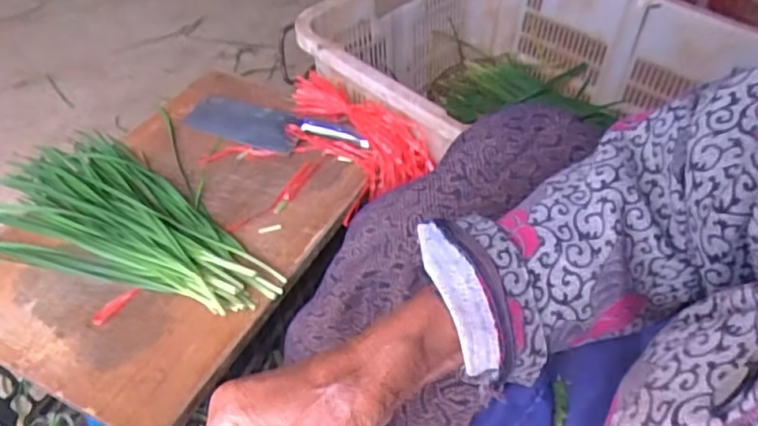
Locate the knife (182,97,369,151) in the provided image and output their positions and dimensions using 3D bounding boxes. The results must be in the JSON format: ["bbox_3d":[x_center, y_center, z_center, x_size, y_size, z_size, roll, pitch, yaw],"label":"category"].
[{"bbox_3d":[-0.147,-0.125,0.861,0.271,0.015,0.077,14,48,15],"label":"knife"}]

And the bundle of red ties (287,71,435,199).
[{"bbox_3d":[-0.043,-0.110,0.855,0.113,0.073,0.237,-33,54,-26],"label":"bundle of red ties"}]

